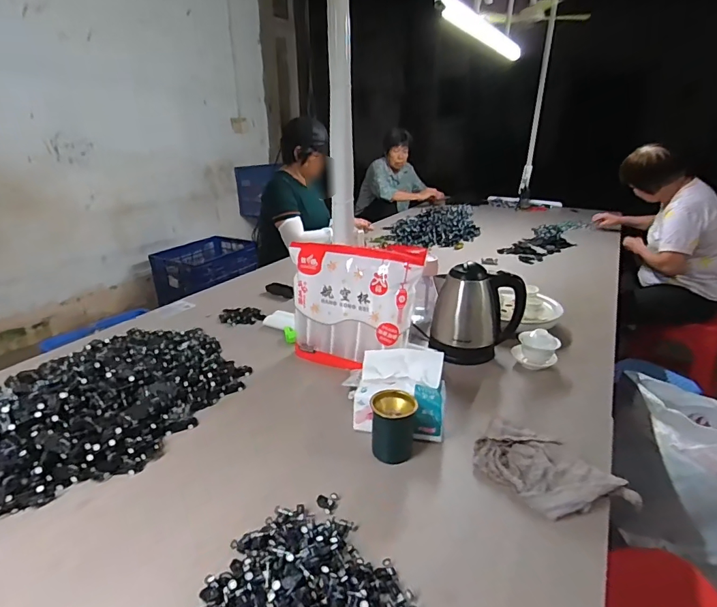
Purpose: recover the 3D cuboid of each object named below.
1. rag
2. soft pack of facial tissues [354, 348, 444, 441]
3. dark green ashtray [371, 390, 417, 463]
[{"bbox_3d":[0.293,0.268,0.680,0.239,0.051,0.118,19,30,33],"label":"rag"},{"bbox_3d":[0.079,0.167,0.808,0.158,0.113,0.135,7,25,11],"label":"soft pack of facial tissues"},{"bbox_3d":[0.058,0.206,0.747,0.071,0.092,0.069,4,25,6],"label":"dark green ashtray"}]

